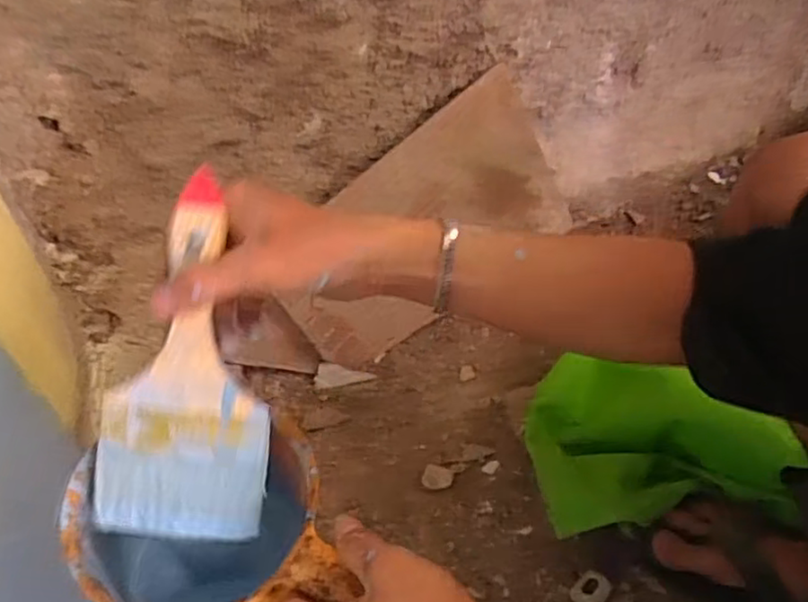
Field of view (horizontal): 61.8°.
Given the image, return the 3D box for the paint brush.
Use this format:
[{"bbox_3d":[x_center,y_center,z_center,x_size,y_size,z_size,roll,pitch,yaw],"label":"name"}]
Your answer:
[{"bbox_3d":[-0.120,0.034,0.377,0.091,0.200,0.018,6,5,8],"label":"paint brush"}]

